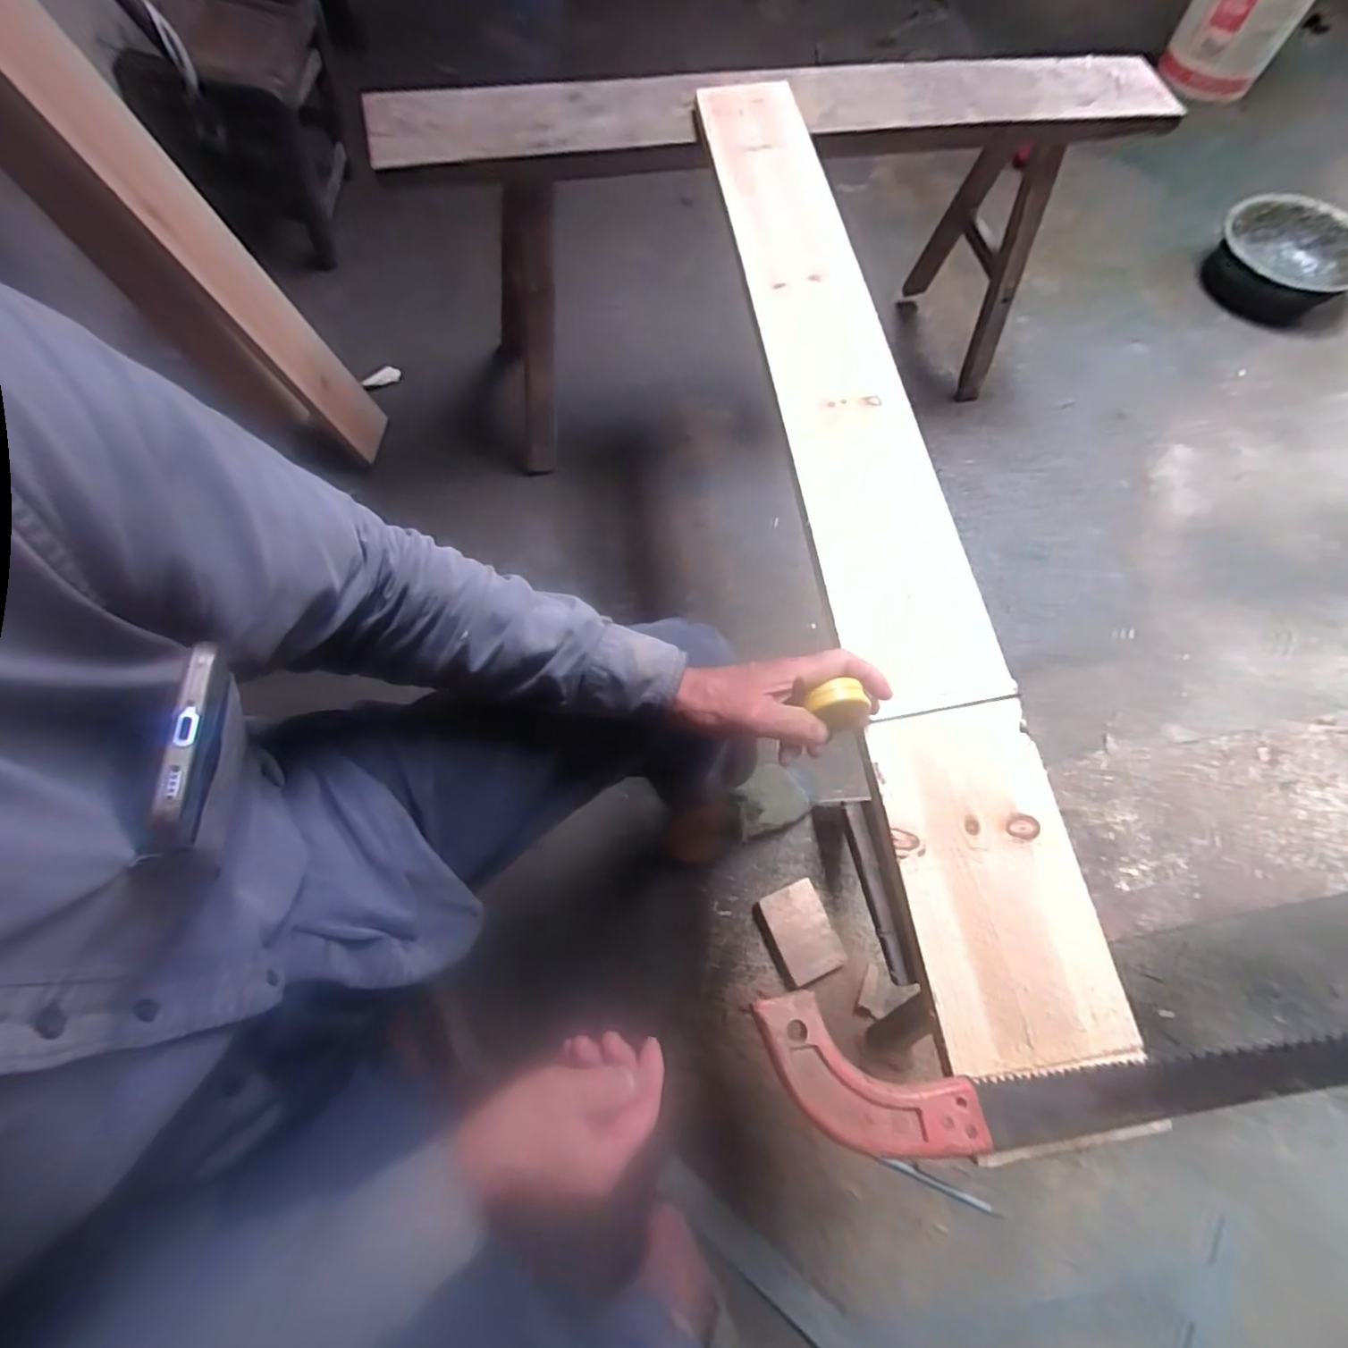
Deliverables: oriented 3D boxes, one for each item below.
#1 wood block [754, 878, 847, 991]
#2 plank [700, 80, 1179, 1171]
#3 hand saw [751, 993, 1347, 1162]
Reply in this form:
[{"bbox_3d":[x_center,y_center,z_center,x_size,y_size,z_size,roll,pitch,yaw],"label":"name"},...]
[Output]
[{"bbox_3d":[0.176,0.366,0.867,0.091,0.025,0.120,-21,68,-11],"label":"wood block"},{"bbox_3d":[0.169,-0.233,0.594,0.135,0.018,1.112,-7,68,-2],"label":"plank"},{"bbox_3d":[0.294,0.259,0.393,0.477,0.041,0.082,2,66,-1],"label":"hand saw"}]

